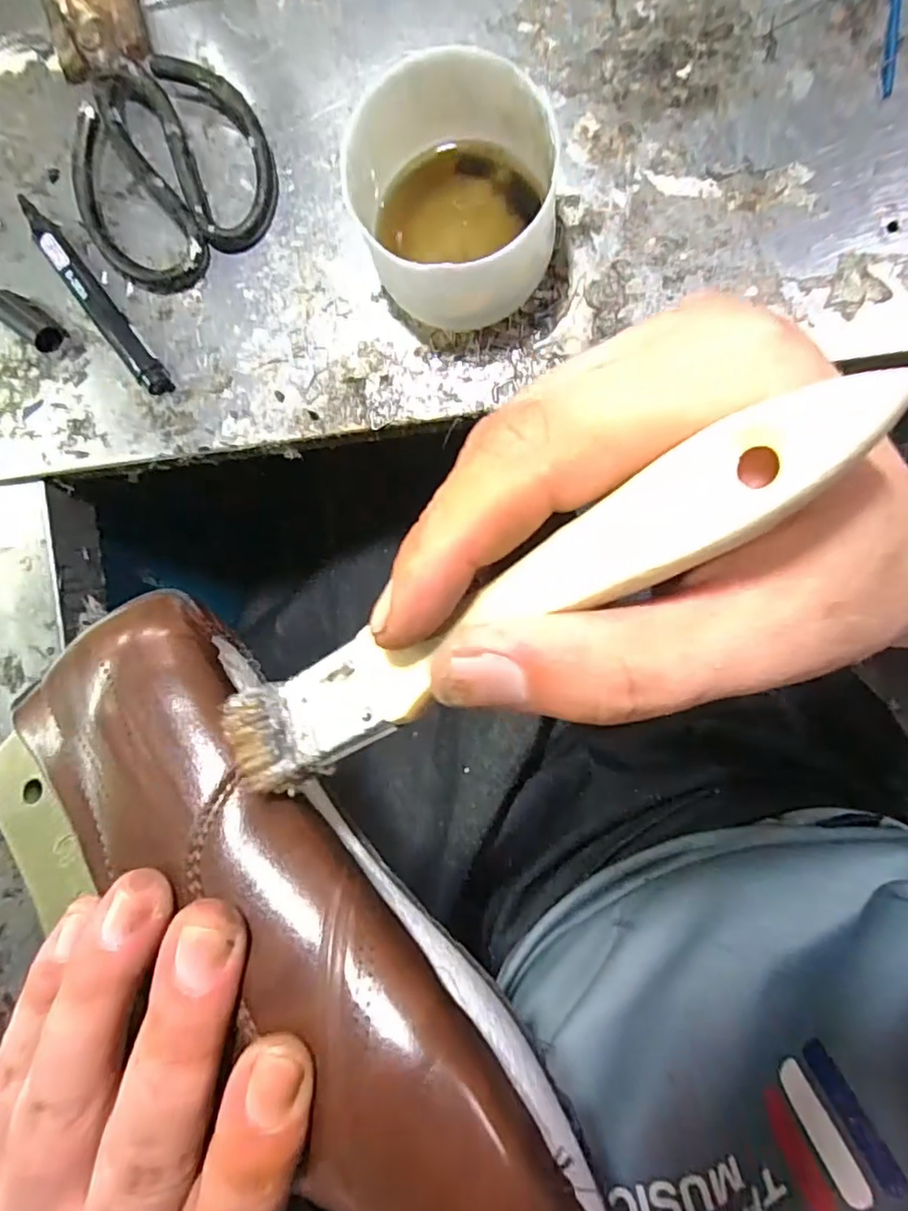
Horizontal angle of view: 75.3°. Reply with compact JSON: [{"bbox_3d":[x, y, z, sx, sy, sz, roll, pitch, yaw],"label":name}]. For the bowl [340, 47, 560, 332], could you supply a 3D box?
[{"bbox_3d":[0.001,-0.180,0.275,0.087,0.062,0.079,39,97,3],"label":"bowl"}]

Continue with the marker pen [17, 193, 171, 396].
[{"bbox_3d":[-0.195,-0.169,0.318,0.015,0.019,0.125,-36,89,8],"label":"marker pen"}]

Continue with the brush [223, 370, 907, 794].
[{"bbox_3d":[0.006,0.003,0.116,0.146,0.008,0.022,-30,90,26],"label":"brush"}]

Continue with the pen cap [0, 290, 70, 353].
[{"bbox_3d":[-0.236,-0.158,0.323,0.040,0.016,0.017,39,97,3],"label":"pen cap"}]

